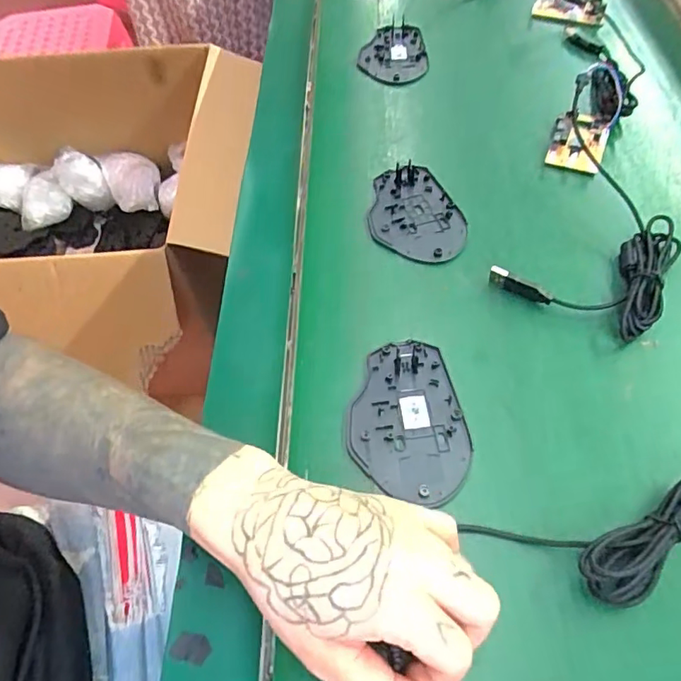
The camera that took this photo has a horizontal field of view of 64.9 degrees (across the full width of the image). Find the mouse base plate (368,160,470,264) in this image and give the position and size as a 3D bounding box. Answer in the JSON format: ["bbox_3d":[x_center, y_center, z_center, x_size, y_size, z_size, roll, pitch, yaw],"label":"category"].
[{"bbox_3d":[0.059,-0.104,0.443,0.072,0.007,0.108,-17,57,-10],"label":"mouse base plate"}]

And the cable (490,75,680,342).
[{"bbox_3d":[0.203,-0.087,0.413,0.113,0.023,0.178,27,61,18],"label":"cable"}]

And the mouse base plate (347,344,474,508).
[{"bbox_3d":[0.041,0.048,0.339,0.071,0.004,0.106,-6,56,-3],"label":"mouse base plate"}]

